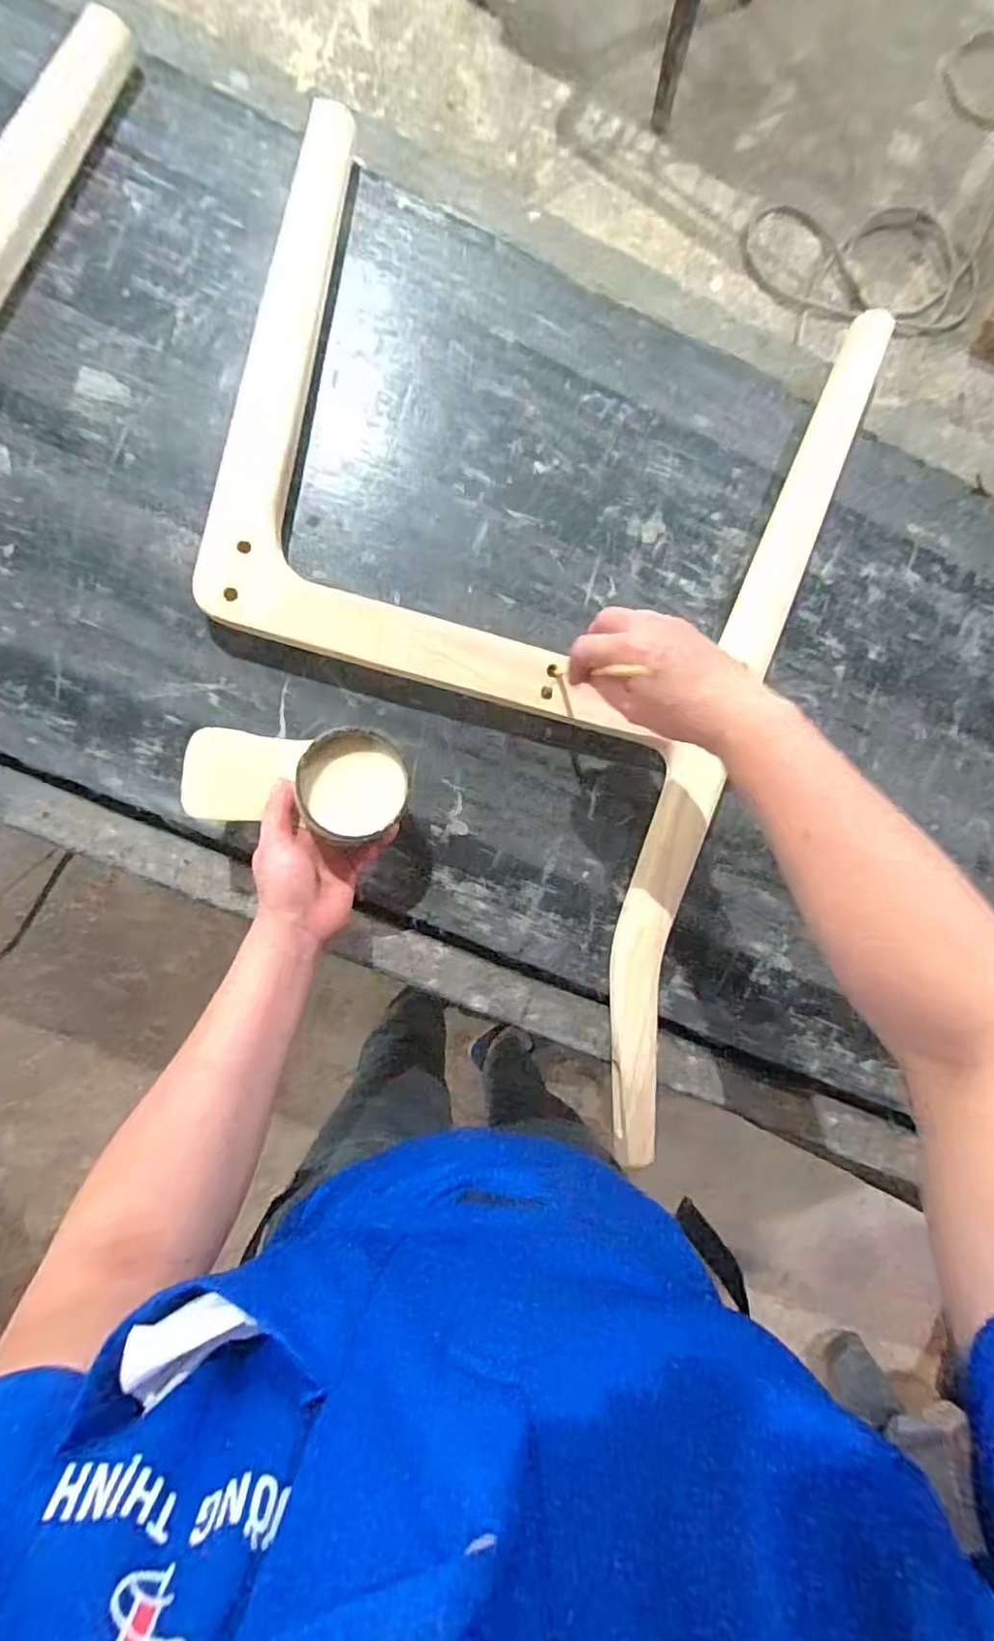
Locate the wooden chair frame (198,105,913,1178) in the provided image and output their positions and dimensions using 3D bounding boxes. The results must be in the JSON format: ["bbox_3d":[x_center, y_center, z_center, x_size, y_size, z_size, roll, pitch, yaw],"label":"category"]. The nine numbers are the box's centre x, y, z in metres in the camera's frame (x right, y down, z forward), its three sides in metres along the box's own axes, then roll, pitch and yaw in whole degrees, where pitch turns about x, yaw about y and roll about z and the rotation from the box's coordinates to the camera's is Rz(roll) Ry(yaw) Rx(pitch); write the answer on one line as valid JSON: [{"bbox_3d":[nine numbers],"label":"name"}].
[{"bbox_3d":[0.003,-0.137,0.535,0.513,0.026,0.743,14,89,-6],"label":"wooden chair frame"}]

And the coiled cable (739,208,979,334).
[{"bbox_3d":[0.739,-1.123,1.252,0.500,0.065,0.250,-1,88,-4],"label":"coiled cable"}]

